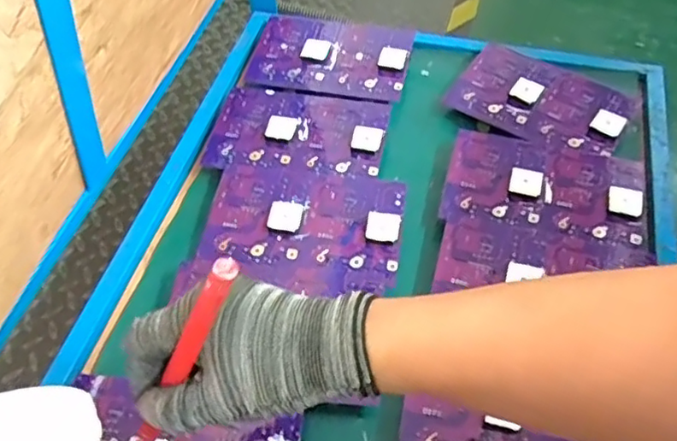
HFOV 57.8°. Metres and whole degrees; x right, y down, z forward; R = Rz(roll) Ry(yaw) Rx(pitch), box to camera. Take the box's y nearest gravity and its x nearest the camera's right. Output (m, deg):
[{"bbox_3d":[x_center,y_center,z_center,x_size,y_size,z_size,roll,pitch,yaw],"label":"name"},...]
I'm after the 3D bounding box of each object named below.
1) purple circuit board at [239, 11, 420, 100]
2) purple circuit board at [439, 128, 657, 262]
[{"bbox_3d":[-0.009,-0.221,0.794,0.200,0.018,0.145,9,56,13],"label":"purple circuit board"},{"bbox_3d":[0.219,-0.035,0.643,0.201,0.016,0.132,13,57,11],"label":"purple circuit board"}]

